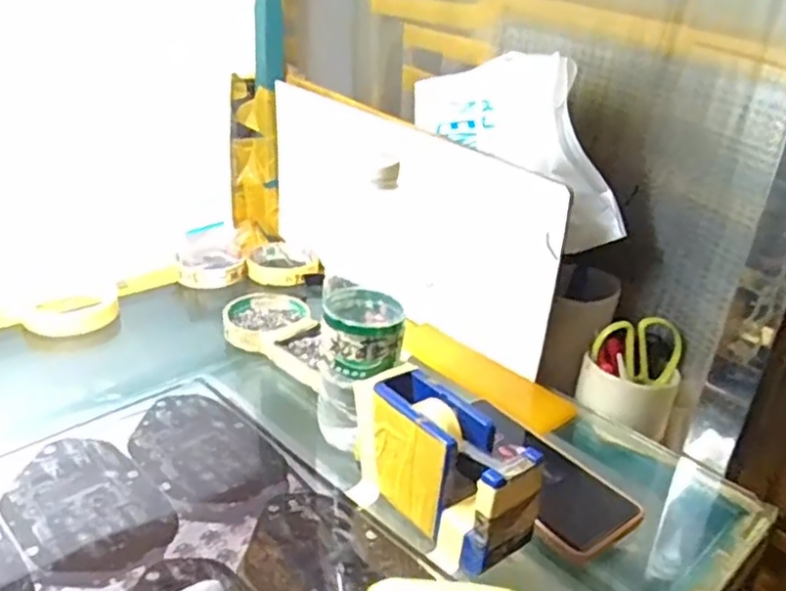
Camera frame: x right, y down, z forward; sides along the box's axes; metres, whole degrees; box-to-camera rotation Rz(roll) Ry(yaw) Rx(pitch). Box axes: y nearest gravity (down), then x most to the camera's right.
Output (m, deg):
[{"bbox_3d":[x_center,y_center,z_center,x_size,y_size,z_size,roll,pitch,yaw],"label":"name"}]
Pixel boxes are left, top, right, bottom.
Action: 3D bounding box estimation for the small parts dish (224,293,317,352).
[{"bbox_3d":[-0.128,0.023,0.689,0.080,0.019,0.088,16,27,25],"label":"small parts dish"}]

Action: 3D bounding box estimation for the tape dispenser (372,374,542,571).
[{"bbox_3d":[0.032,0.114,0.456,0.051,0.082,0.133,-16,31,-35],"label":"tape dispenser"}]

